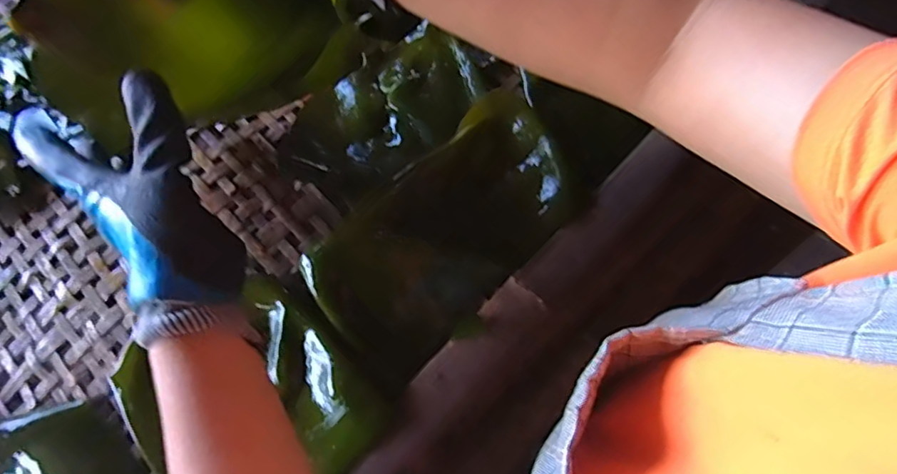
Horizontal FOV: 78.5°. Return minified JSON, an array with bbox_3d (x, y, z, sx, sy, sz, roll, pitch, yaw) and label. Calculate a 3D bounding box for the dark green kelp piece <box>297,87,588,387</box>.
[{"bbox_3d":[0.006,-0.008,0.461,0.247,0.041,0.127,-44,93,-20],"label":"dark green kelp piece"}]

